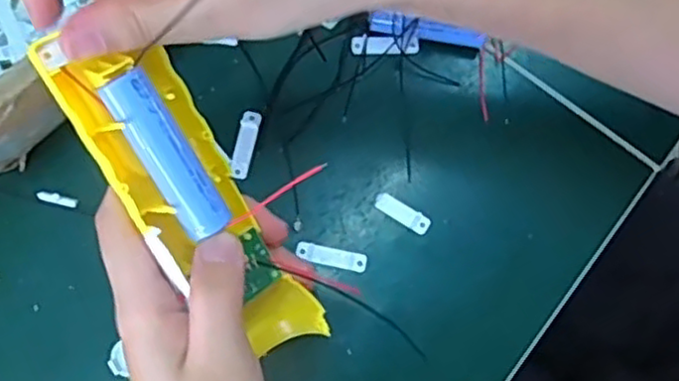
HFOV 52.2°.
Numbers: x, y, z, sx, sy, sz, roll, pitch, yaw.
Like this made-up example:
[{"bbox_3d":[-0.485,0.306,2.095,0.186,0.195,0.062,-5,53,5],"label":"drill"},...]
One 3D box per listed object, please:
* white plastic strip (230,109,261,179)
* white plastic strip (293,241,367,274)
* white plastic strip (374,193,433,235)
[{"bbox_3d":[-0.051,-0.025,0.372,0.010,0.004,0.038,13,79,2],"label":"white plastic strip"},{"bbox_3d":[-0.004,0.035,0.363,0.038,0.004,0.011,12,79,2],"label":"white plastic strip"},{"bbox_3d":[0.034,0.012,0.367,0.032,0.004,0.010,32,80,6],"label":"white plastic strip"}]

